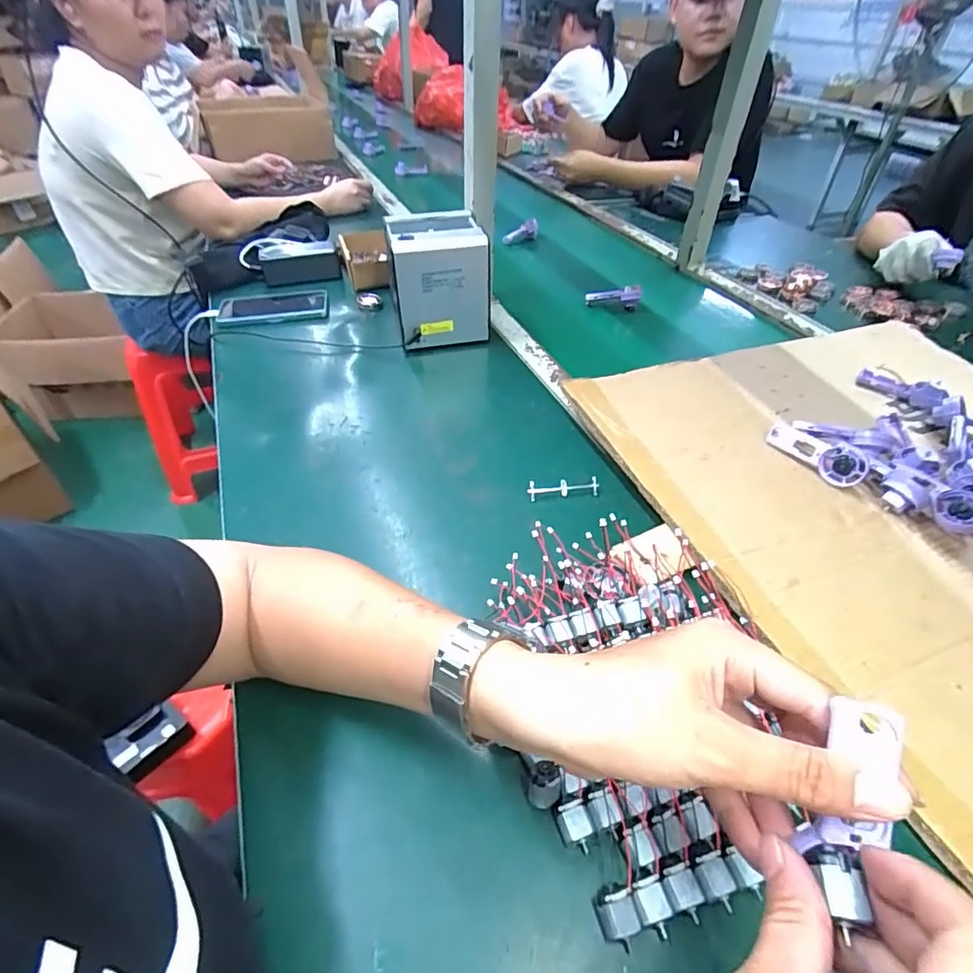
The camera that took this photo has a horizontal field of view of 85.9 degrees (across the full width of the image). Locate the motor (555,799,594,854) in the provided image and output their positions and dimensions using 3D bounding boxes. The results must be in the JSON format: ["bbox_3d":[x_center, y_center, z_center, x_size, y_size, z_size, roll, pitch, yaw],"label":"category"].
[{"bbox_3d":[0.054,0.209,0.320,0.019,0.019,0.024,-8,44,-10],"label":"motor"}]

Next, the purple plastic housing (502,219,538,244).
[{"bbox_3d":[0.069,-0.540,1.110,0.088,0.033,0.024,-23,48,-24],"label":"purple plastic housing"}]

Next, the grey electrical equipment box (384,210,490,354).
[{"bbox_3d":[-0.066,-0.282,0.751,0.128,0.168,0.115,-5,44,-7],"label":"grey electrical equipment box"}]

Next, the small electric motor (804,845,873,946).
[{"bbox_3d":[0.129,0.148,0.194,0.017,0.013,0.021,3,44,7],"label":"small electric motor"}]

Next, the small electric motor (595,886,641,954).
[{"bbox_3d":[0.072,0.239,0.287,0.021,0.020,0.025,-8,44,-10],"label":"small electric motor"}]

